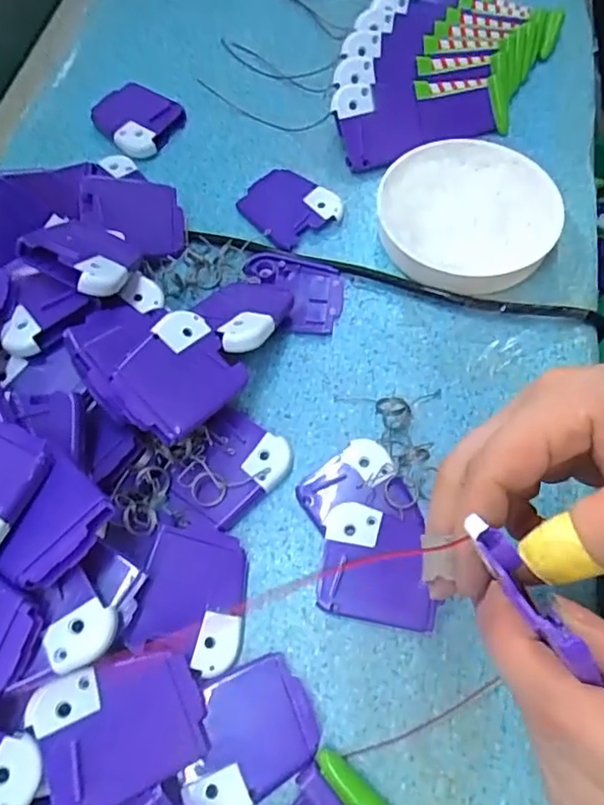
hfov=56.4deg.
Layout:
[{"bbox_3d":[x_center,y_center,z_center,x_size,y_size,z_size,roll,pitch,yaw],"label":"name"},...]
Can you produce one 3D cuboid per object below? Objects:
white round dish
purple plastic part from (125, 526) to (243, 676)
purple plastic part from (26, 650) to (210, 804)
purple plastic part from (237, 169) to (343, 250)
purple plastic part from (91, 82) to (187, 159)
[{"bbox_3d":[0.102,-0.113,0.347,0.102,0.027,0.104,-2,65,3],"label":"white round dish"},{"bbox_3d":[-0.050,0.090,0.262,0.048,0.004,0.059,15,60,-12],"label":"purple plastic part"},{"bbox_3d":[-0.072,0.129,0.227,0.061,0.004,0.050,-12,63,-33],"label":"purple plastic part"},{"bbox_3d":[-0.009,-0.132,0.370,0.052,0.008,0.059,-34,68,-11],"label":"purple plastic part"},{"bbox_3d":[-0.120,-0.207,0.409,0.063,0.013,0.051,37,73,18],"label":"purple plastic part"}]

